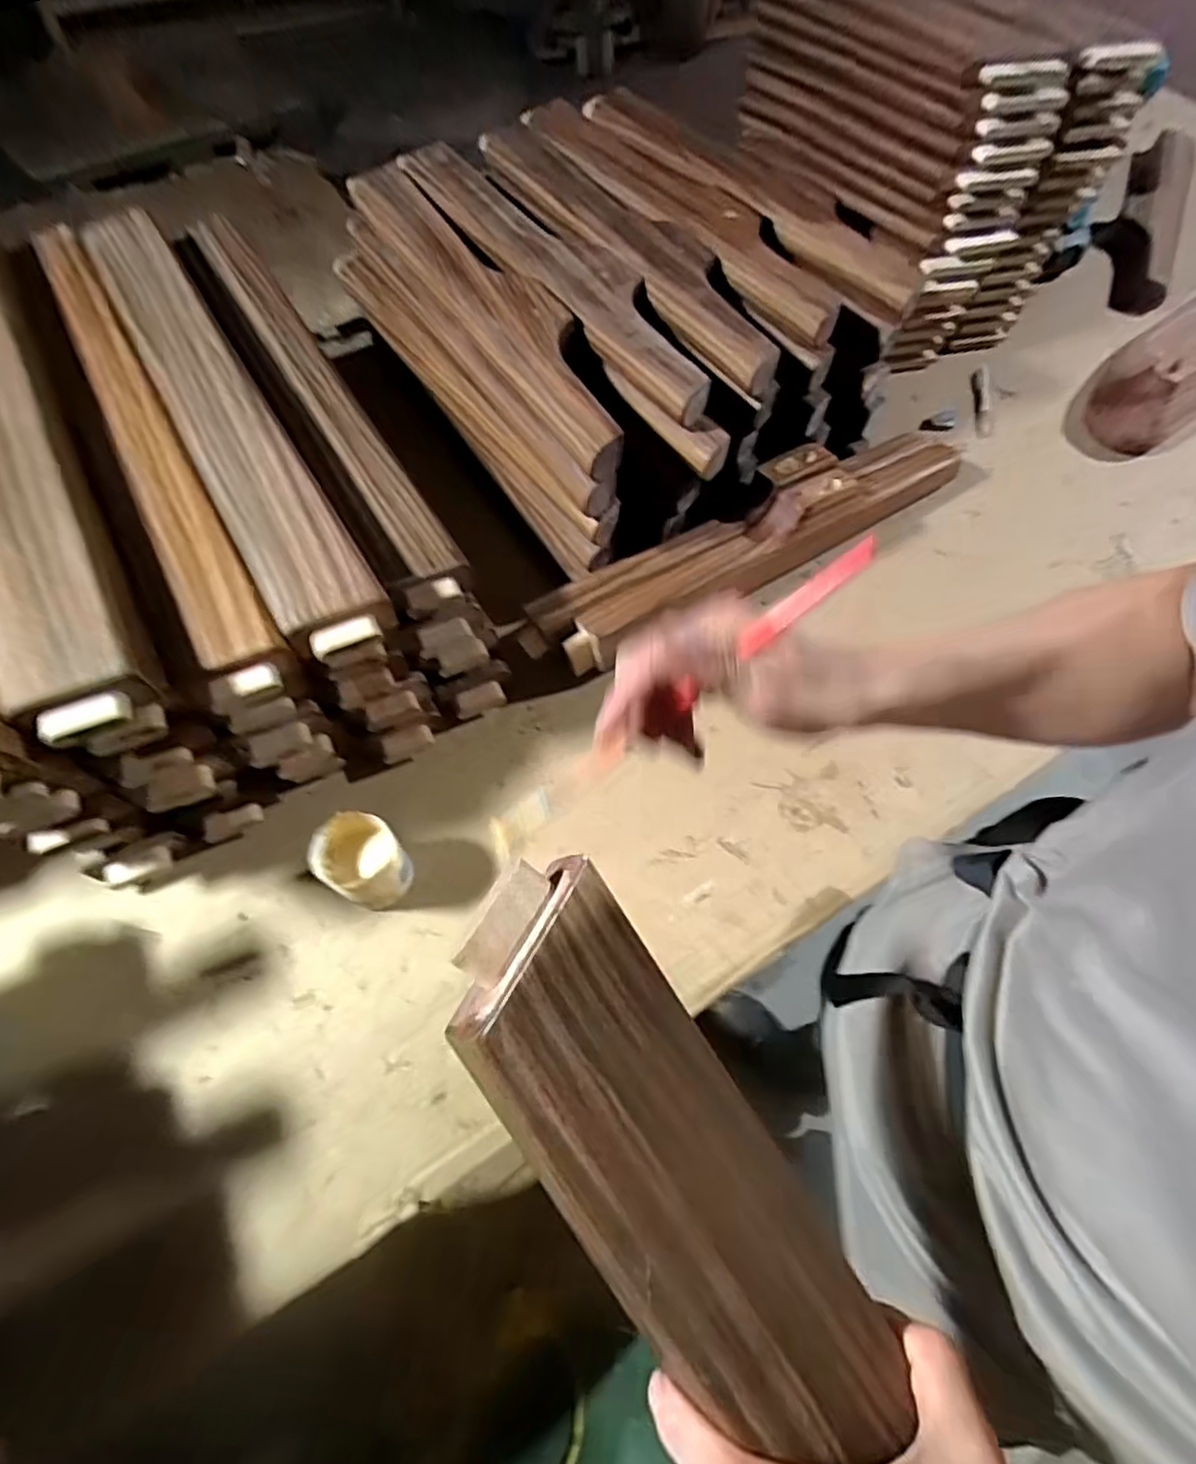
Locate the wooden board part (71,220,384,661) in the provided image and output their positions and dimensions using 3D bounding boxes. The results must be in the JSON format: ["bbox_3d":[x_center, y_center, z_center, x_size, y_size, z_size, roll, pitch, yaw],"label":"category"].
[{"bbox_3d":[-0.367,-0.325,0.638,0.083,0.021,0.677,-28,66,-16],"label":"wooden board part"}]

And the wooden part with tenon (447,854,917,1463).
[{"bbox_3d":[0.033,0.173,0.268,0.080,0.035,0.255,-35,92,-19],"label":"wooden part with tenon"}]

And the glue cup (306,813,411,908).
[{"bbox_3d":[-0.197,0.109,0.574,0.066,0.063,0.061,1,61,-1],"label":"glue cup"}]

